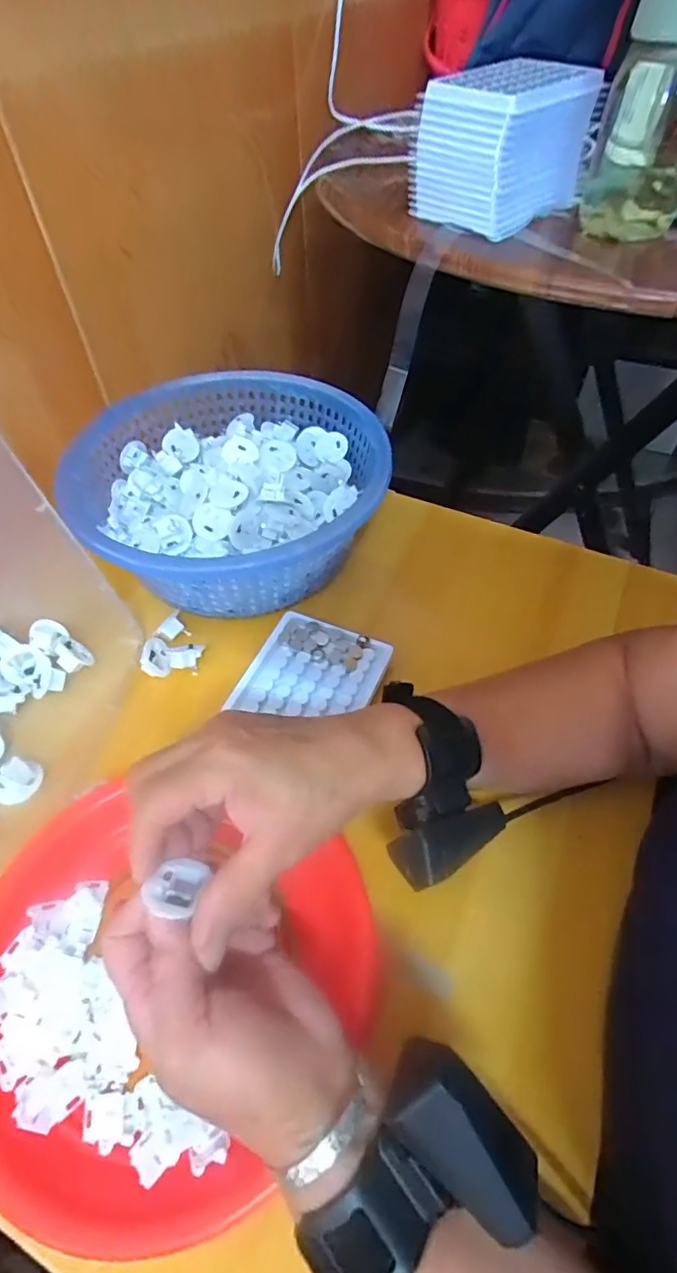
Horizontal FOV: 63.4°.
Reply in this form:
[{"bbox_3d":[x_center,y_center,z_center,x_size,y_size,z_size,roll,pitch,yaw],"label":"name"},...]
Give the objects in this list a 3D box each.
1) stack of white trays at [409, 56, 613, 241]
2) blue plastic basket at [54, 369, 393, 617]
[{"bbox_3d":[0.138,-0.407,0.456,0.126,0.086,0.099,-38,61,-25],"label":"stack of white trays"},{"bbox_3d":[-0.096,-0.125,0.511,0.265,0.106,0.265,8,53,6],"label":"blue plastic basket"}]

